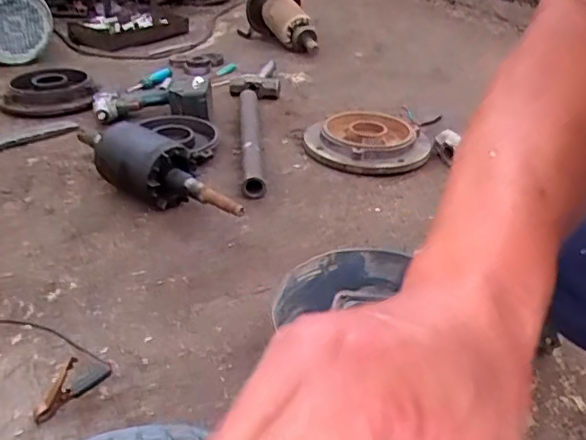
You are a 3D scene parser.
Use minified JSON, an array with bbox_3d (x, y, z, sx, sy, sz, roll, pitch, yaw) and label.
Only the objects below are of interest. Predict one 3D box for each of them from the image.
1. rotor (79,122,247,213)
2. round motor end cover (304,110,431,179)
[{"bbox_3d":[-0.230,-0.082,0.963,0.109,0.110,0.374,-24,39,-36],"label":"rotor"},{"bbox_3d":[0.145,-0.157,1.156,0.236,0.051,0.257,5,31,6],"label":"round motor end cover"}]

